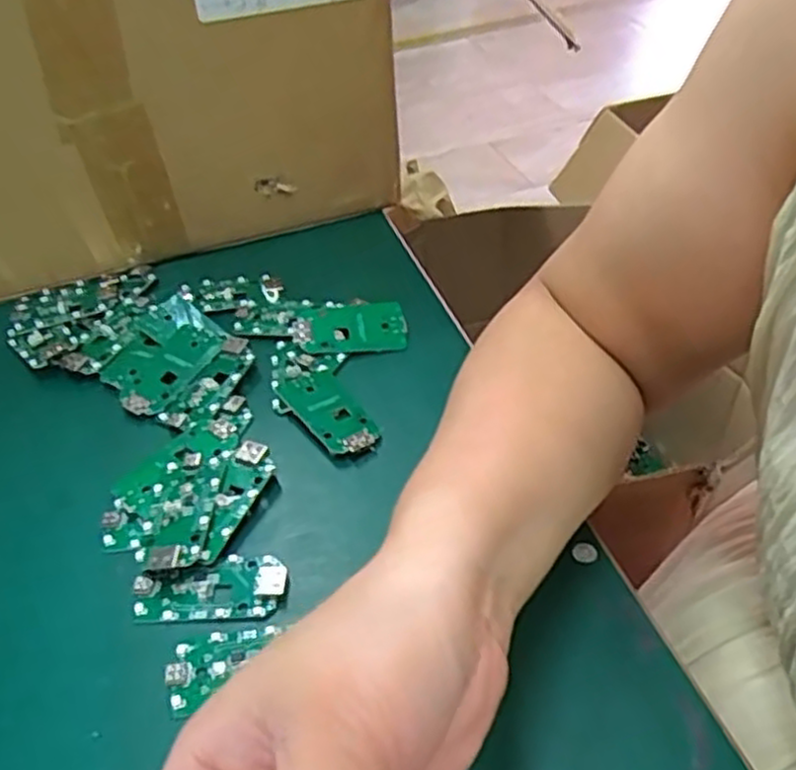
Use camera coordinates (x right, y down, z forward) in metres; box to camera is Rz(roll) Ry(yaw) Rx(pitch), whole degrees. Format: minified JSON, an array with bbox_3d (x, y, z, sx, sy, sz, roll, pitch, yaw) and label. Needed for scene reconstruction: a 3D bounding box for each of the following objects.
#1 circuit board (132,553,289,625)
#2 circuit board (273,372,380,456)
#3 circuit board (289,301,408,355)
[{"bbox_3d":[-0.079,0.085,0.321,0.064,0.005,0.029,-4,42,2],"label":"circuit board"},{"bbox_3d":[-0.037,0.012,0.395,0.030,0.008,0.070,-26,46,-22],"label":"circuit board"},{"bbox_3d":[-0.028,-0.033,0.433,0.064,0.012,0.030,-8,42,-3],"label":"circuit board"}]

